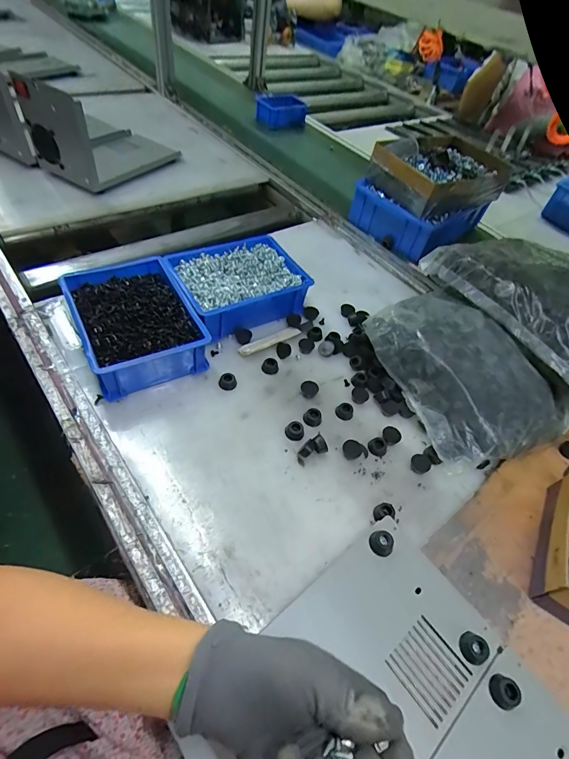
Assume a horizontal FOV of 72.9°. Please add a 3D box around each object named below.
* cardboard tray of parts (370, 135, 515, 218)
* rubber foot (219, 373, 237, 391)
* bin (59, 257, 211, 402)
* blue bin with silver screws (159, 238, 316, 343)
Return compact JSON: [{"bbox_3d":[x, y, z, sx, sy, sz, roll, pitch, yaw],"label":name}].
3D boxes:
[{"bbox_3d":[0.320,-0.423,0.795,0.238,0.083,0.174,-24,59,-26],"label":"cardboard tray of parts"},{"bbox_3d":[-0.080,0.001,0.540,0.024,0.020,0.021,-1,51,-8],"label":"rubber foot"},{"bbox_3d":[-0.213,-0.077,0.556,0.150,0.080,0.208,-20,57,-24],"label":"bin"},{"bbox_3d":[-0.073,-0.153,0.635,0.201,0.064,0.156,-21,58,-25],"label":"blue bin with silver screws"}]

